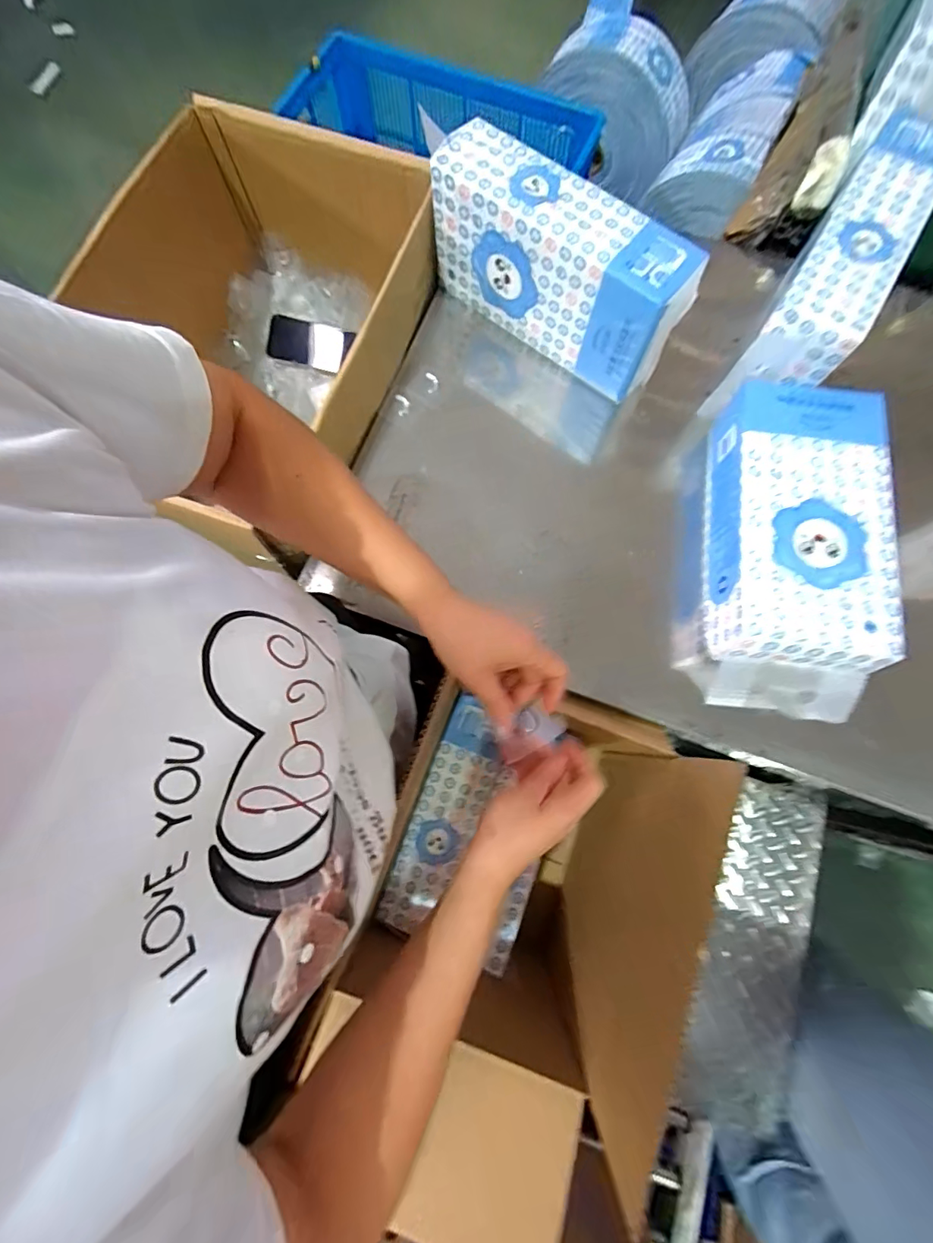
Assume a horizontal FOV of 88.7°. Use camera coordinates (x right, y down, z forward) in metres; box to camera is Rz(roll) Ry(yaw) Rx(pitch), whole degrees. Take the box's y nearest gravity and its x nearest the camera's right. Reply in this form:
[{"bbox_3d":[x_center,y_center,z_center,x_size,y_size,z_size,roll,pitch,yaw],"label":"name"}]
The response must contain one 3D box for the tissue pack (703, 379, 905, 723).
[{"bbox_3d":[0.378,-0.088,0.553,0.162,0.086,0.372,8,76,2],"label":"tissue pack"}]

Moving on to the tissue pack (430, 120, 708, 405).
[{"bbox_3d":[0.113,-0.452,0.617,0.338,0.154,0.097,38,79,9],"label":"tissue pack"}]

